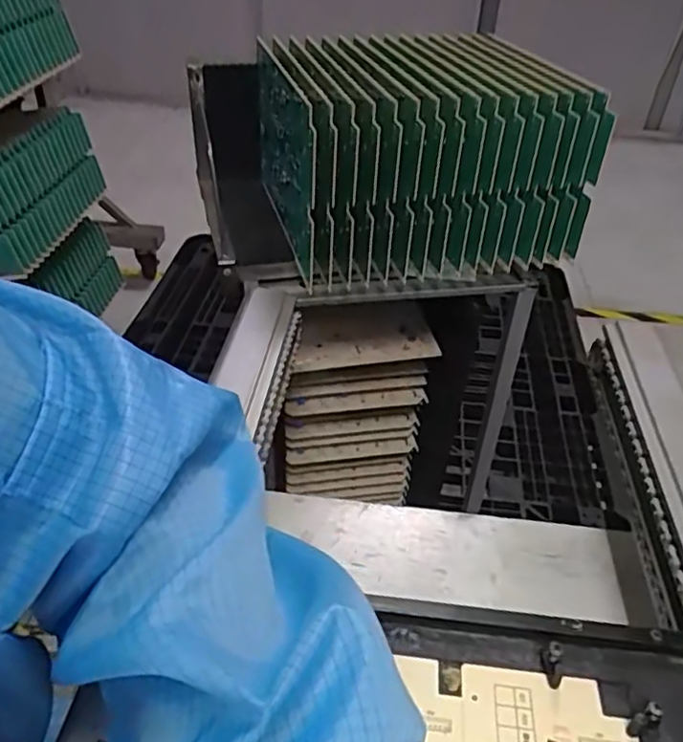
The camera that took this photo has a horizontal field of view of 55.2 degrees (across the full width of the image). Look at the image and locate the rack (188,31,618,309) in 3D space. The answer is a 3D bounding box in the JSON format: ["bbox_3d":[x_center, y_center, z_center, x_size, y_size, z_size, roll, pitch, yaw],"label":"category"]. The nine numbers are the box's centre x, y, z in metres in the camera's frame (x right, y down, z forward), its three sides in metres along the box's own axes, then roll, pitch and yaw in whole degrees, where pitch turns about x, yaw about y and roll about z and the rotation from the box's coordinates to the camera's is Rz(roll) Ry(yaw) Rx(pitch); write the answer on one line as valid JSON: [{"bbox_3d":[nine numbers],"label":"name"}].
[{"bbox_3d":[0.037,-0.237,0.724,0.397,0.206,0.279,-4,39,-6],"label":"rack"}]

